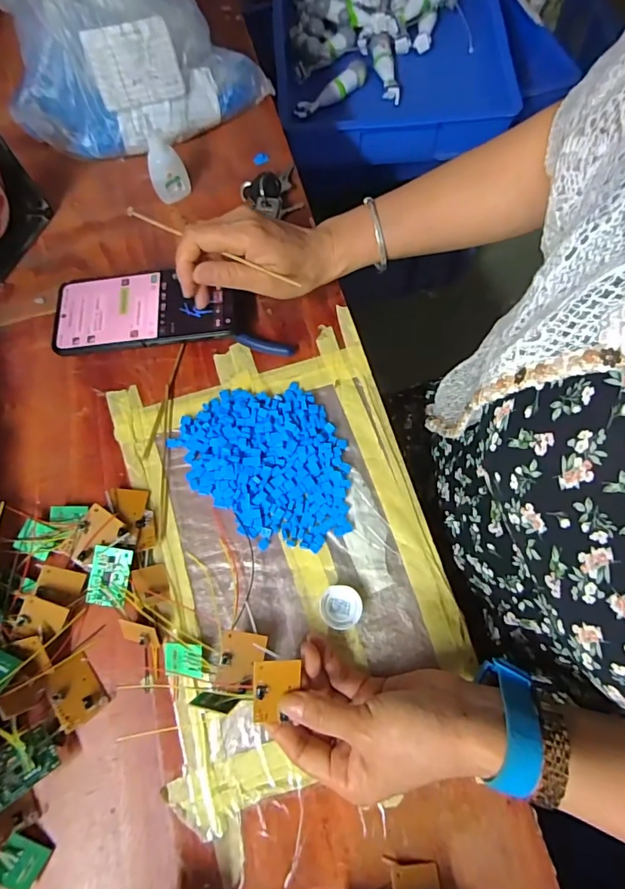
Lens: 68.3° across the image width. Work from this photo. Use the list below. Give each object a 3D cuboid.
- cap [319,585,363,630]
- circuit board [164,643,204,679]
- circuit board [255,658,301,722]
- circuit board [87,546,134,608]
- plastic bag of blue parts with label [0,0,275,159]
[{"bbox_3d":[0.021,0.121,0.344,0.031,0.011,0.030,-1,72,2],"label":"cap"},{"bbox_3d":[-0.093,0.156,0.333,0.030,0.004,0.021,5,74,1],"label":"circuit board"},{"bbox_3d":[-0.024,0.161,0.301,0.029,0.008,0.044,1,98,-9],"label":"circuit board"},{"bbox_3d":[-0.156,0.101,0.353,0.033,0.011,0.043,7,72,5],"label":"circuit board"},{"bbox_3d":[-0.239,-0.441,0.429,0.297,0.201,0.228,40,78,14],"label":"plastic bag of blue parts with label"}]

